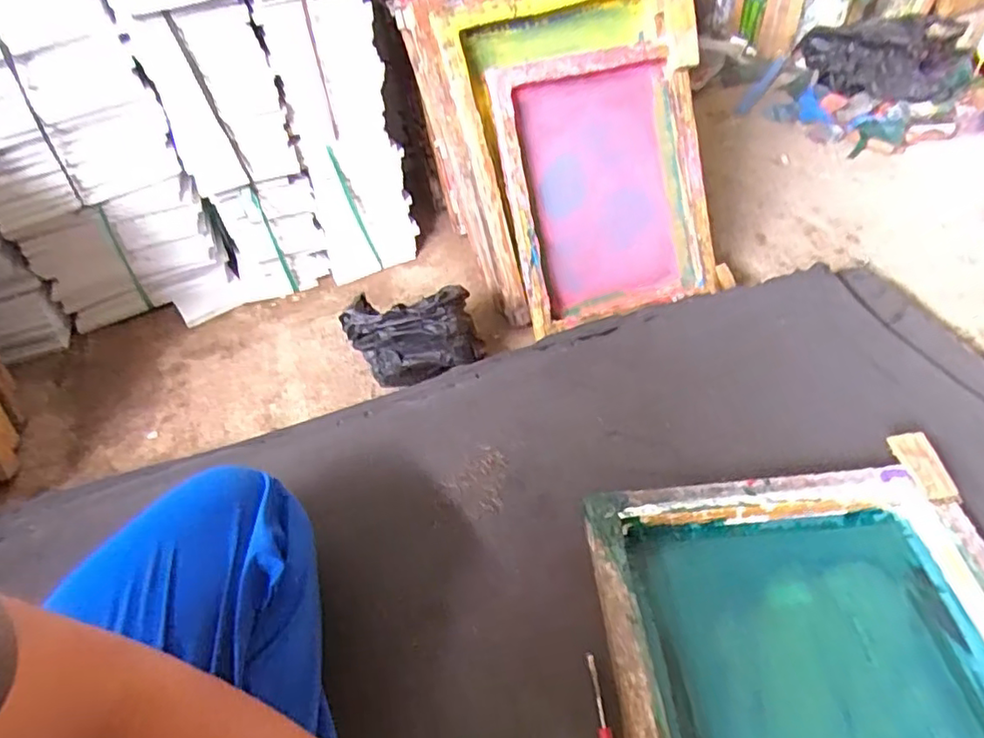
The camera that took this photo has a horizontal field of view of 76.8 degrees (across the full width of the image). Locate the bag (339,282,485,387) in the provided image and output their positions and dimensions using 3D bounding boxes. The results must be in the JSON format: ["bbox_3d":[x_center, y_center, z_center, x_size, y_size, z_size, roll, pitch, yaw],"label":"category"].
[{"bbox_3d":[-0.111,-0.045,0.866,0.171,0.124,0.045,-16,20,11],"label":"bag"}]

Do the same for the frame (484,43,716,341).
[{"bbox_3d":[0.176,-0.267,0.940,0.295,0.382,0.033,-15,18,-6],"label":"frame"}]

